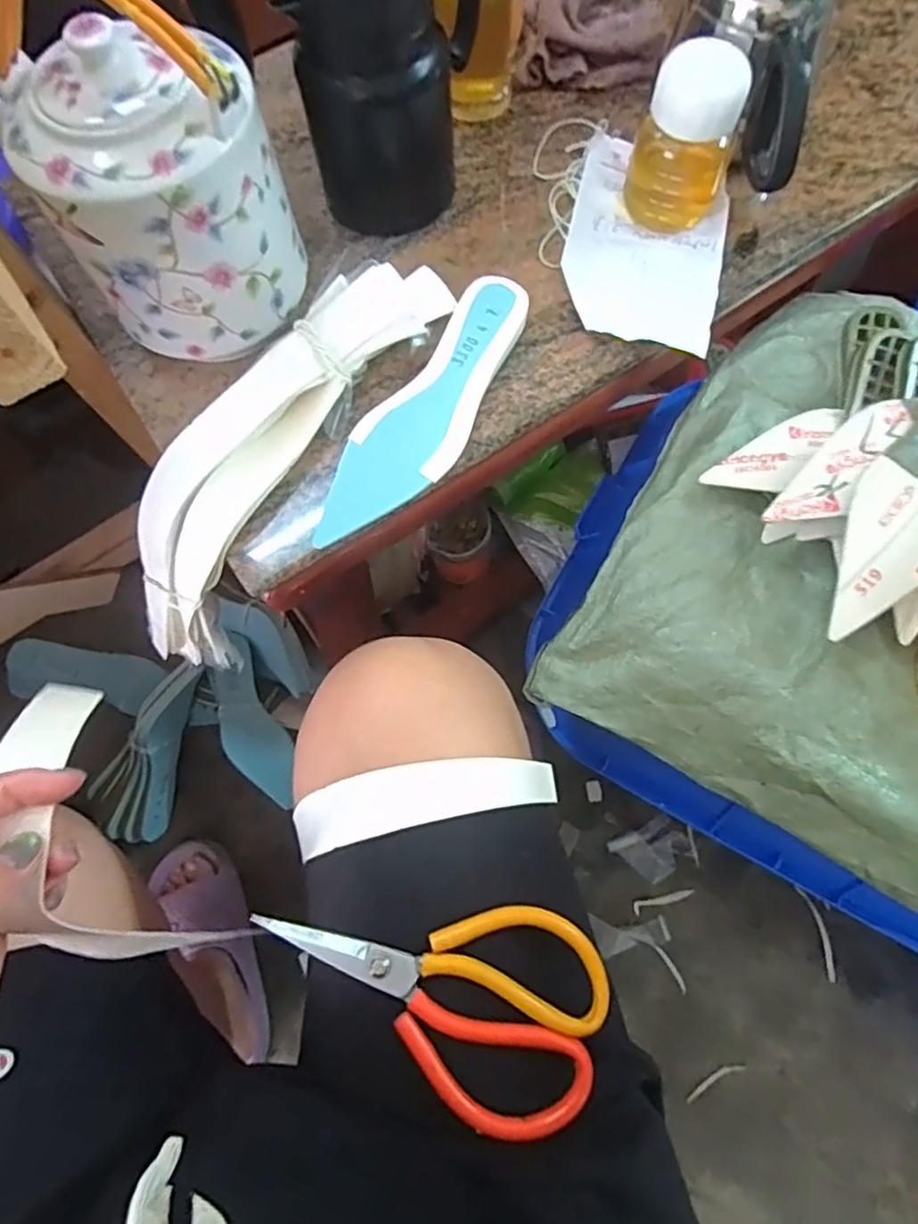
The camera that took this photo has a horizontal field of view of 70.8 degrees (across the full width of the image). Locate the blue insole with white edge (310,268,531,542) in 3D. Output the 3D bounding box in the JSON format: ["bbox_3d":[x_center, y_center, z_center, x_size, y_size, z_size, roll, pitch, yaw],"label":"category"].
[{"bbox_3d":[-0.023,-0.150,0.483,0.073,0.023,0.244,29,75,11],"label":"blue insole with white edge"}]

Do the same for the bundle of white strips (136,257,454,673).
[{"bbox_3d":[-0.133,-0.122,0.500,0.078,0.113,0.346,35,76,13],"label":"bundle of white strips"}]

